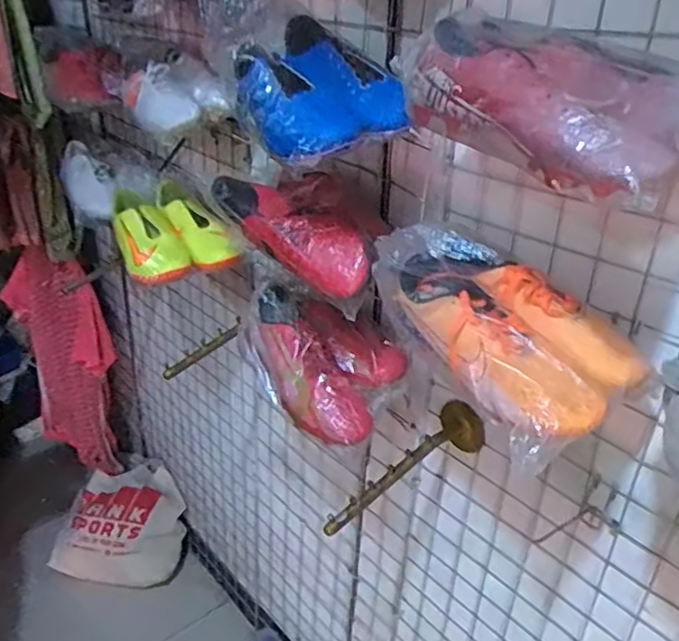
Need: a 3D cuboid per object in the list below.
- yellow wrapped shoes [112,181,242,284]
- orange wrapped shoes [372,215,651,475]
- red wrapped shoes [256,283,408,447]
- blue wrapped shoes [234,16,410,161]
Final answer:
[{"bbox_3d":[-0.290,-0.157,1.071,0.176,0.082,0.299,-10,31,-21],"label":"yellow wrapped shoes"},{"bbox_3d":[0.164,-0.006,0.592,0.160,0.101,0.265,-12,32,-23],"label":"orange wrapped shoes"},{"bbox_3d":[-0.034,0.052,0.829,0.115,0.105,0.235,-22,37,-36],"label":"red wrapped shoes"},{"bbox_3d":[-0.028,-0.264,0.684,0.130,0.105,0.236,-10,31,-20],"label":"blue wrapped shoes"}]

